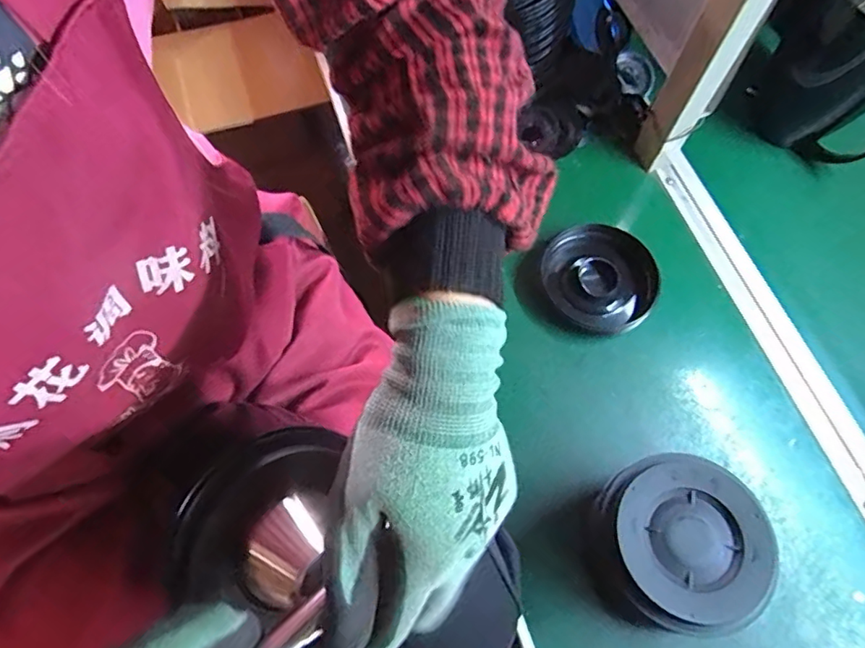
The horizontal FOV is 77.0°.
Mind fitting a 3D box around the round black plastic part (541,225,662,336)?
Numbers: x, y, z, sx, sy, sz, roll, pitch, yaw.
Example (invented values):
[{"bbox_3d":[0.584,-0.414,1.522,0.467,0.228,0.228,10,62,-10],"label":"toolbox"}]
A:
[{"bbox_3d":[0.173,-0.049,0.566,0.105,0.025,0.121,-41,74,-17],"label":"round black plastic part"}]

